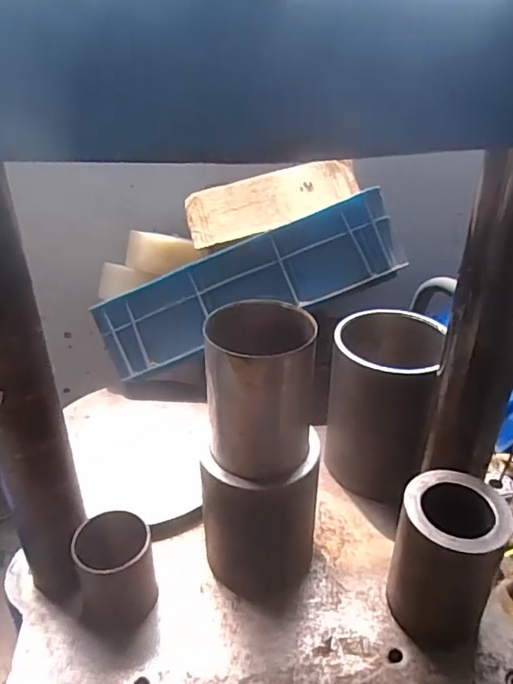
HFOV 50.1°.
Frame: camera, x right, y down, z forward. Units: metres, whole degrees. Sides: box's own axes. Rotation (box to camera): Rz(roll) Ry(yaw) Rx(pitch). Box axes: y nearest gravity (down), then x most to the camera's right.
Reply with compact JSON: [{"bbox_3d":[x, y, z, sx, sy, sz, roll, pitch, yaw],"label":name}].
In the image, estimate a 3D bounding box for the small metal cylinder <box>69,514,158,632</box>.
[{"bbox_3d":[-0.133,0.217,0.524,0.070,0.084,0.067,0,32,0],"label":"small metal cylinder"}]

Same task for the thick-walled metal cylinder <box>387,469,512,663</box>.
[{"bbox_3d":[0.170,0.199,0.499,0.094,0.139,0.086,16,35,23],"label":"thick-walled metal cylinder"}]

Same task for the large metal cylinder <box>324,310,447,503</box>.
[{"bbox_3d":[0.138,0.067,0.636,0.105,0.189,0.134,5,32,7],"label":"large metal cylinder"}]

